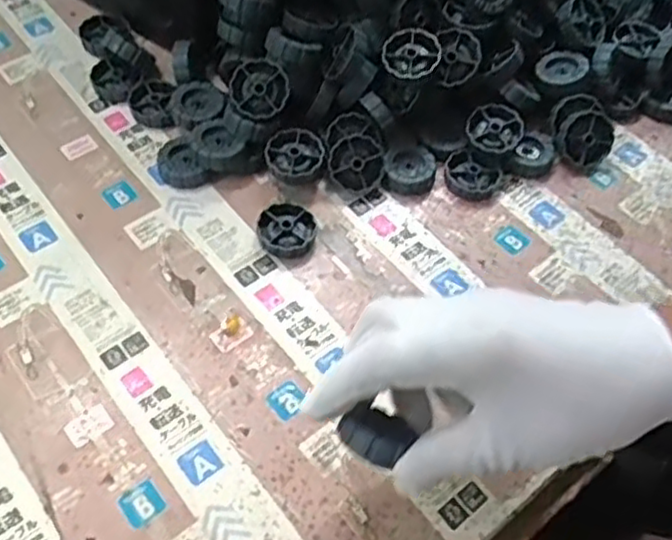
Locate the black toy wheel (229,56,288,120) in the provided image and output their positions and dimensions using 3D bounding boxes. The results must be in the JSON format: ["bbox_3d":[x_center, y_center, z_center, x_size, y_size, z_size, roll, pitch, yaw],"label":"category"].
[{"bbox_3d":[-0.051,-0.121,0.477,0.039,0.015,0.039,0,95,1],"label":"black toy wheel"}]

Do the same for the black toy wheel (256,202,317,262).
[{"bbox_3d":[-0.032,-0.025,0.461,0.037,0.011,0.038,1,59,-2],"label":"black toy wheel"}]

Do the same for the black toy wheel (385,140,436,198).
[{"bbox_3d":[0.053,-0.071,0.488,0.034,0.016,0.037,1,59,-2],"label":"black toy wheel"}]

